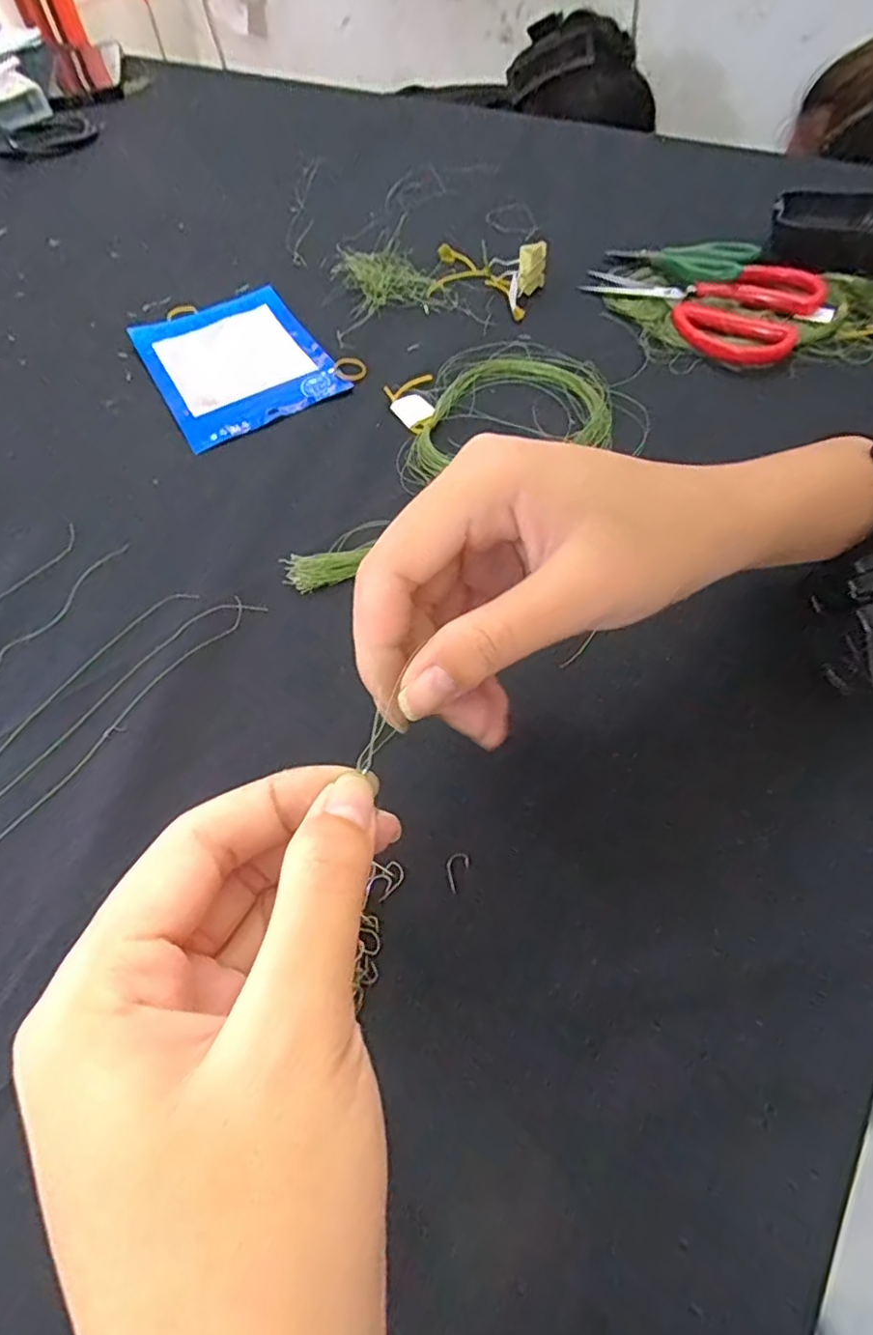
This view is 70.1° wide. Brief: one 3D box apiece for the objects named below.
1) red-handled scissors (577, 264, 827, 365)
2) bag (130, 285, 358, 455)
[{"bbox_3d":[0.155,-0.226,0.379,0.134,0.011,0.088,29,64,20],"label":"red-handled scissors"},{"bbox_3d":[-0.125,-0.193,0.389,0.099,0.010,0.130,-27,60,-12],"label":"bag"}]

